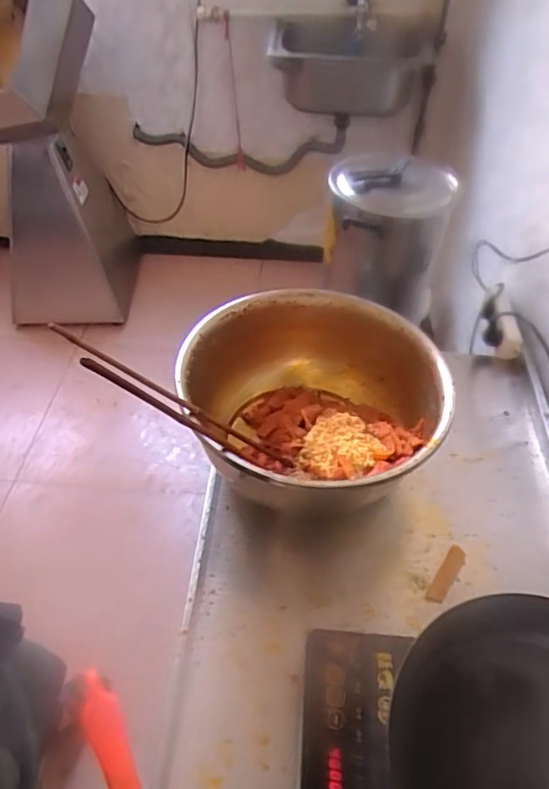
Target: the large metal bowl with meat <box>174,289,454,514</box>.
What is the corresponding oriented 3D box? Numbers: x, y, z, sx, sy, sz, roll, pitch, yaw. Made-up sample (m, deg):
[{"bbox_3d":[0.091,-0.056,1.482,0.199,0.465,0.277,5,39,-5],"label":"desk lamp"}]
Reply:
[{"bbox_3d":[0.053,0.024,0.884,0.367,0.196,0.376,1,46,-1],"label":"large metal bowl with meat"}]

